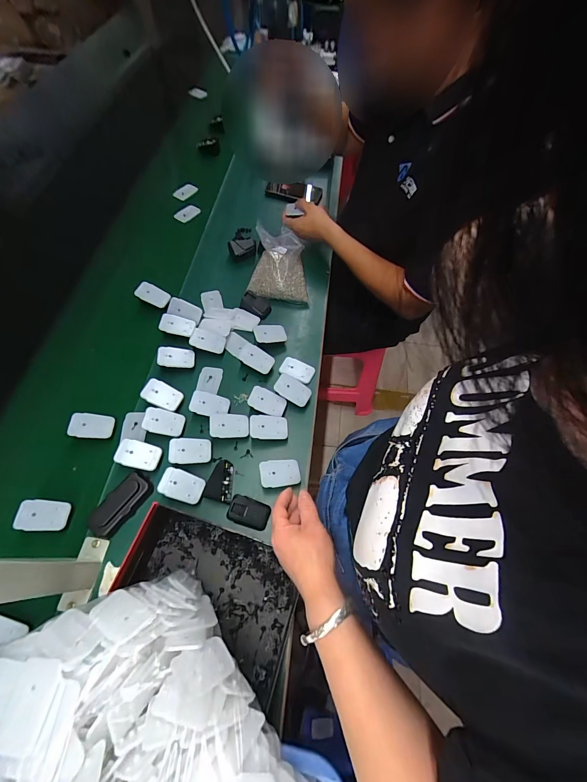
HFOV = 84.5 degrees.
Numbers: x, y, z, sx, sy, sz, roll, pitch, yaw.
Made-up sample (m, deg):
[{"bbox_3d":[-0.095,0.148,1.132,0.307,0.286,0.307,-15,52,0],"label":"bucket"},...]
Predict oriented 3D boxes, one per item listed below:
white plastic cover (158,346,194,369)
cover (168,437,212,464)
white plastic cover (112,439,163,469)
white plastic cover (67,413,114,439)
[{"bbox_3d":[-0.240,-0.070,0.662,0.071,0.004,0.044,3,68,-19],"label":"white plastic cover"},{"bbox_3d":[-0.183,0.106,0.574,0.070,0.008,0.046,4,61,-18],"label":"cover"},{"bbox_3d":[-0.271,0.111,0.566,0.070,0.004,0.045,18,67,-12],"label":"white plastic cover"},{"bbox_3d":[-0.371,0.064,0.595,0.069,0.004,0.044,9,71,-26],"label":"white plastic cover"}]

